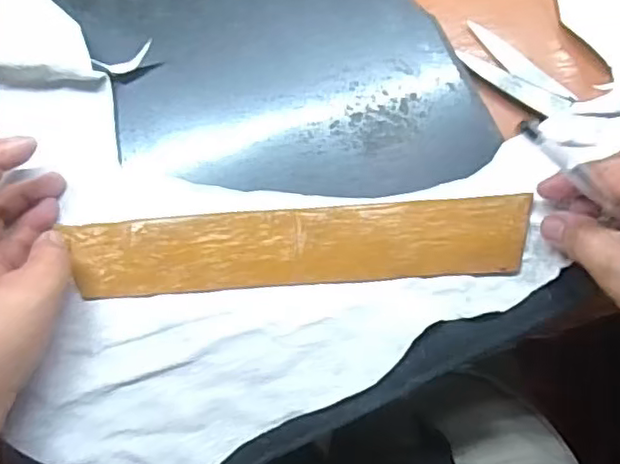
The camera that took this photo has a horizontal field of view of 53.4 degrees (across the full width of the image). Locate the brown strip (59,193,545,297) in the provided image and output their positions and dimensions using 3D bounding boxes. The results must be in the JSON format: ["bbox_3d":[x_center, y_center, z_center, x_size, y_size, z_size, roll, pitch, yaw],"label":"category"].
[{"bbox_3d":[-0.005,0.009,0.354,0.255,0.006,0.044,-3,82,0],"label":"brown strip"}]

